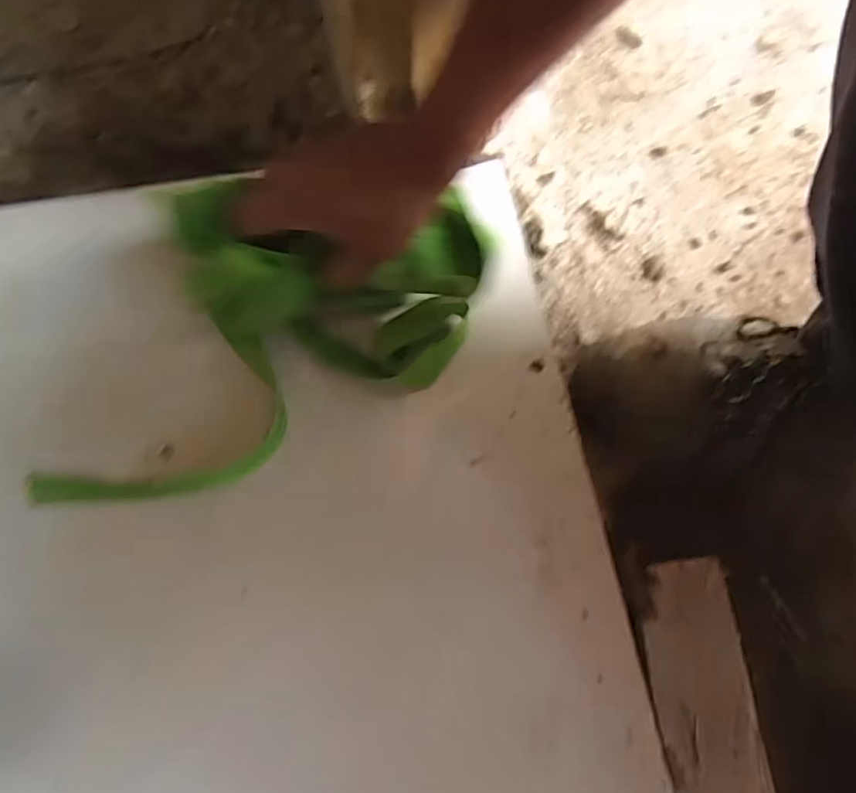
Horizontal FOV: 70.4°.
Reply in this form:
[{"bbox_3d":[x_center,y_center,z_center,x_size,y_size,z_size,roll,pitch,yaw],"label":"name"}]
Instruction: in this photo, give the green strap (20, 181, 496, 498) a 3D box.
[{"bbox_3d":[-0.107,-0.029,0.384,0.264,0.088,0.194,5,70,2],"label":"green strap"}]

